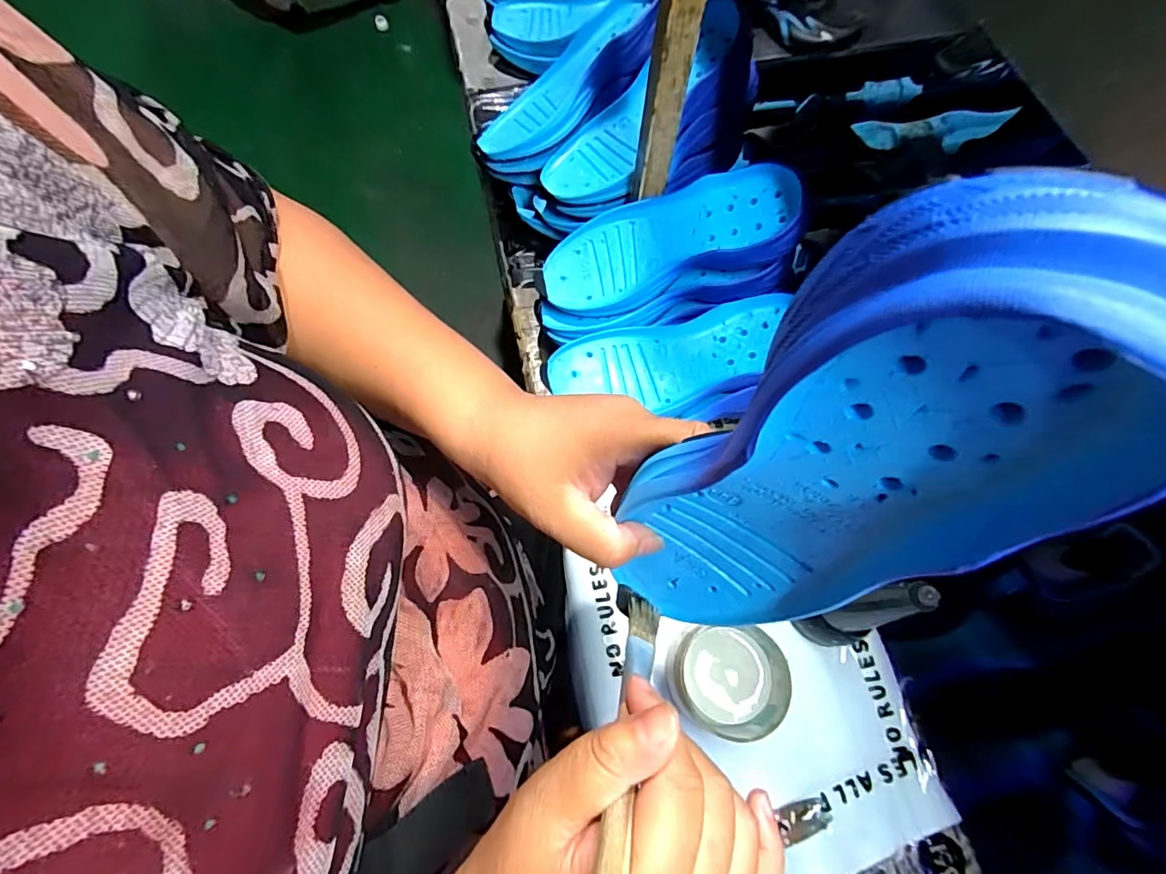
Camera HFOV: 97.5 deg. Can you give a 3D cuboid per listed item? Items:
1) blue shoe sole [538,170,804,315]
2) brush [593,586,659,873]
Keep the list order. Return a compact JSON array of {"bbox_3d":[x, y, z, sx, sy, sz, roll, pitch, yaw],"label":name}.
[{"bbox_3d":[0.072,-0.174,0.461,0.227,0.038,0.083,-12,68,22],"label":"blue shoe sole"},{"bbox_3d":[0.018,0.119,0.205,0.023,0.161,0.010,14,115,4],"label":"brush"}]

